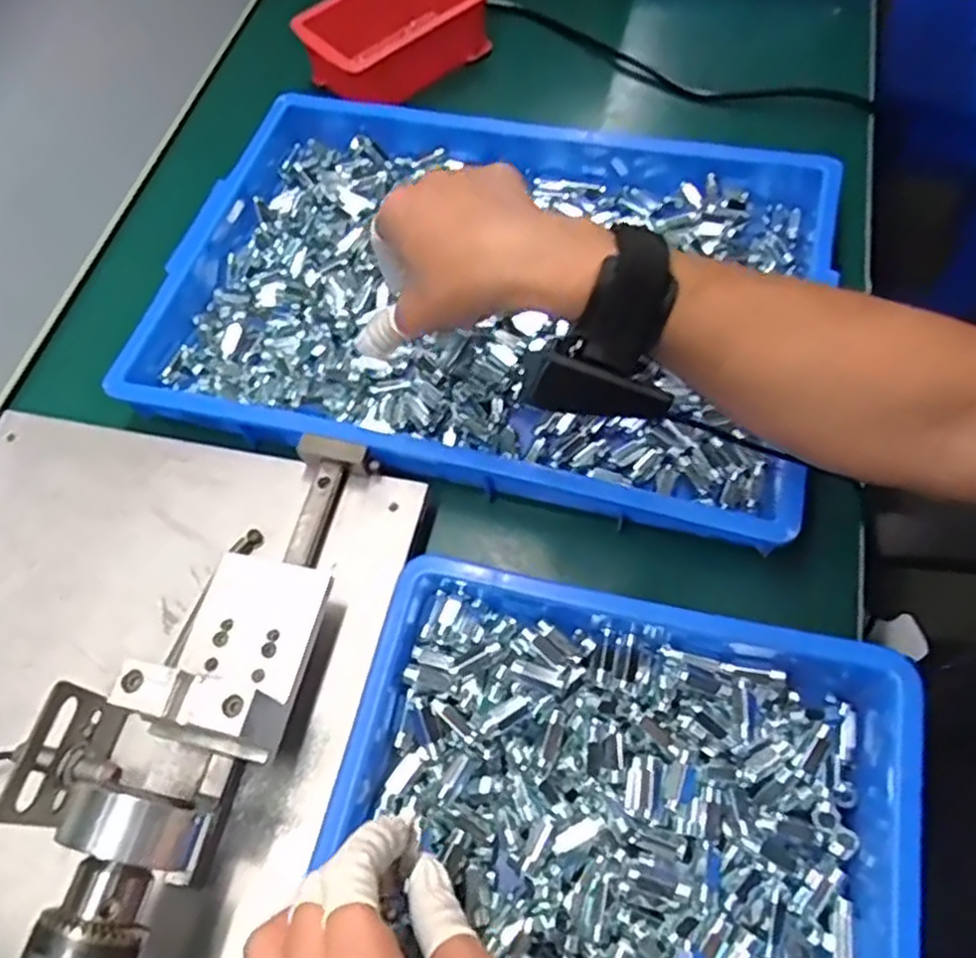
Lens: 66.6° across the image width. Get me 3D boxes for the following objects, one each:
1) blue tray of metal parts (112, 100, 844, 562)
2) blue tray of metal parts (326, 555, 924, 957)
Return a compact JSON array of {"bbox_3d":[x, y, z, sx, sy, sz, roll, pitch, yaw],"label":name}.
[{"bbox_3d":[0.002,-0.127,0.492,0.420,0.052,0.283,12,63,11],"label":"blue tray of metal parts"},{"bbox_3d":[0.038,0.229,0.296,0.250,0.052,0.363,12,63,10],"label":"blue tray of metal parts"}]

